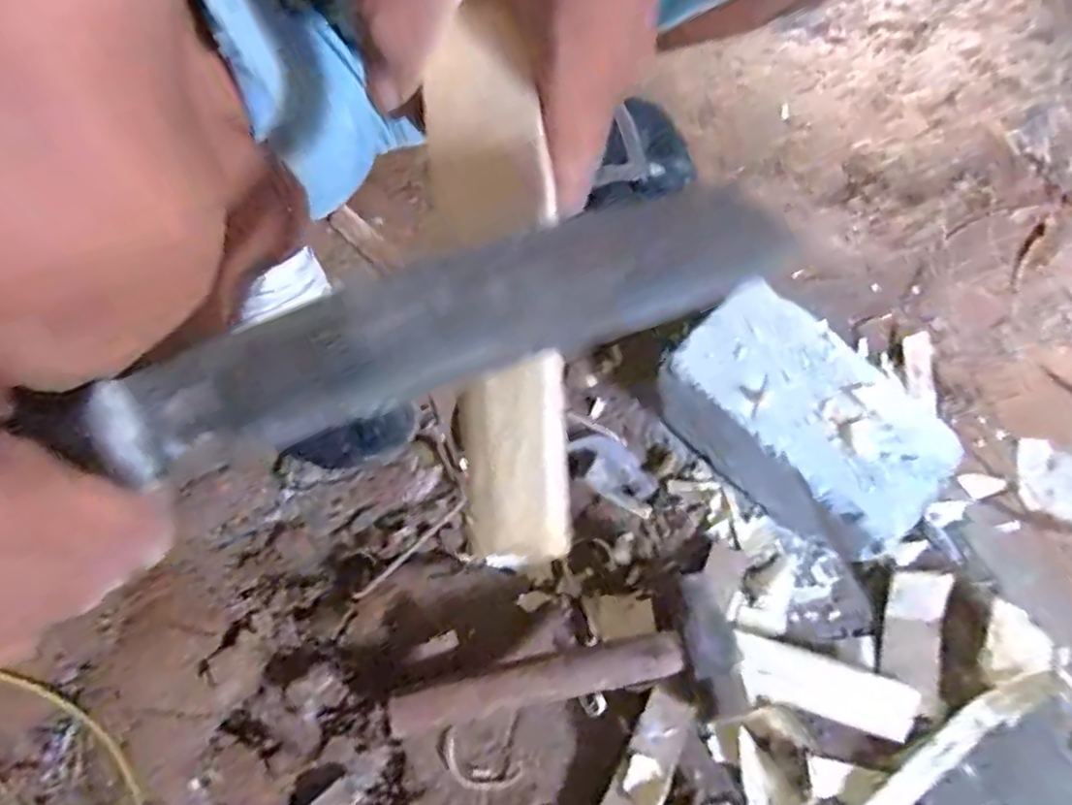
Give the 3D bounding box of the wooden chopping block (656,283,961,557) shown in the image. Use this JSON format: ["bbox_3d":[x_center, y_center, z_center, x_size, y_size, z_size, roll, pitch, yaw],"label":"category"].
[{"bbox_3d":[0.204,0.014,0.514,0.202,0.074,0.128,38,75,13],"label":"wooden chopping block"}]

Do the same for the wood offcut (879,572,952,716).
[{"bbox_3d":[0.279,0.173,0.480,0.040,0.012,0.097,8,74,22],"label":"wood offcut"}]

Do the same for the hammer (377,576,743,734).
[{"bbox_3d":[0.024,0.195,0.441,0.236,0.038,0.091,-17,71,-5],"label":"hammer"}]

